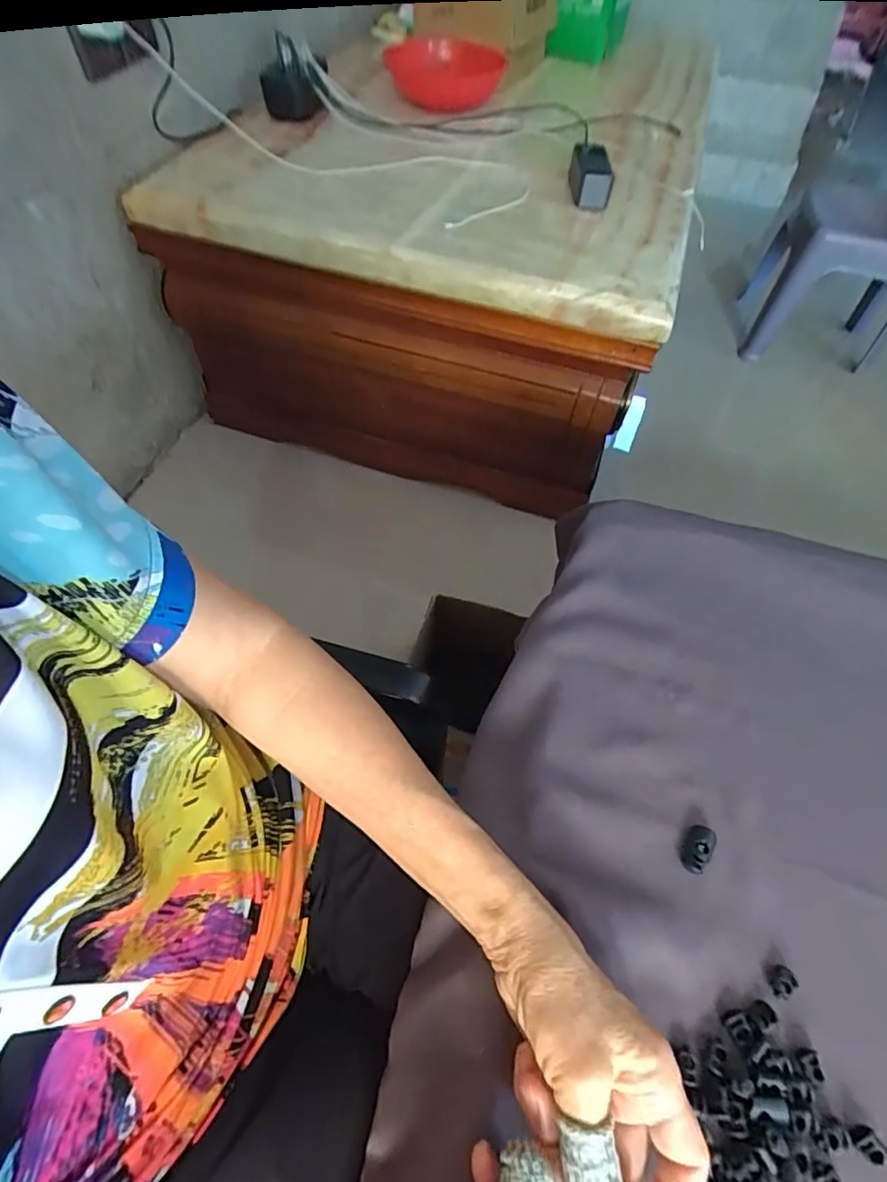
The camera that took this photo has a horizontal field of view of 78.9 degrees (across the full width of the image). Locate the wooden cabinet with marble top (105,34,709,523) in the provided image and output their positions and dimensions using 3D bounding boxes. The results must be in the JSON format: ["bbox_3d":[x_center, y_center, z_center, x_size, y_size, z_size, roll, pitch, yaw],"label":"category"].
[{"bbox_3d":[0.015,-0.738,1.251,0.897,0.502,0.930,17,58,7],"label":"wooden cabinet with marble top"}]

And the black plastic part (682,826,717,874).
[{"bbox_3d":[0.158,0.159,0.333,0.016,0.009,0.028,34,61,17],"label":"black plastic part"}]

